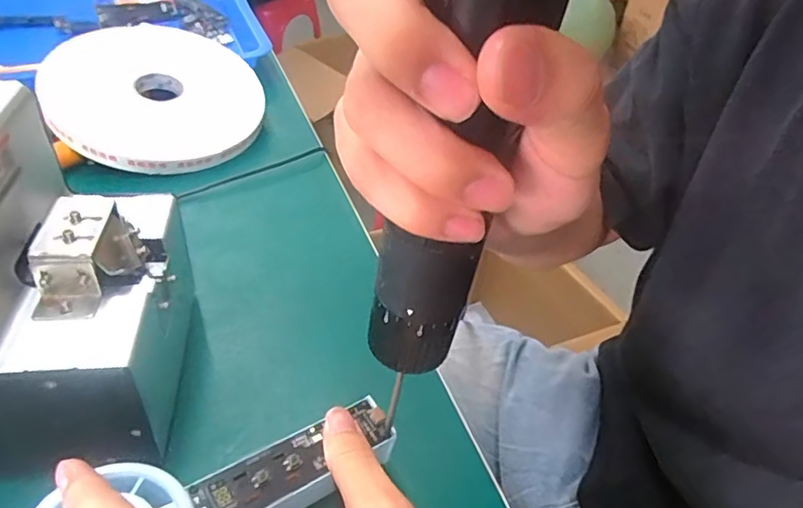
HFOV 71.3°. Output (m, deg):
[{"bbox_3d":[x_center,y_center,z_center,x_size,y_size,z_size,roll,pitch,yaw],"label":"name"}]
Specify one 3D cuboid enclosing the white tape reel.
[{"bbox_3d":[-0.214,-0.142,0.496,0.173,0.010,0.179,11,53,-15],"label":"white tape reel"}]

